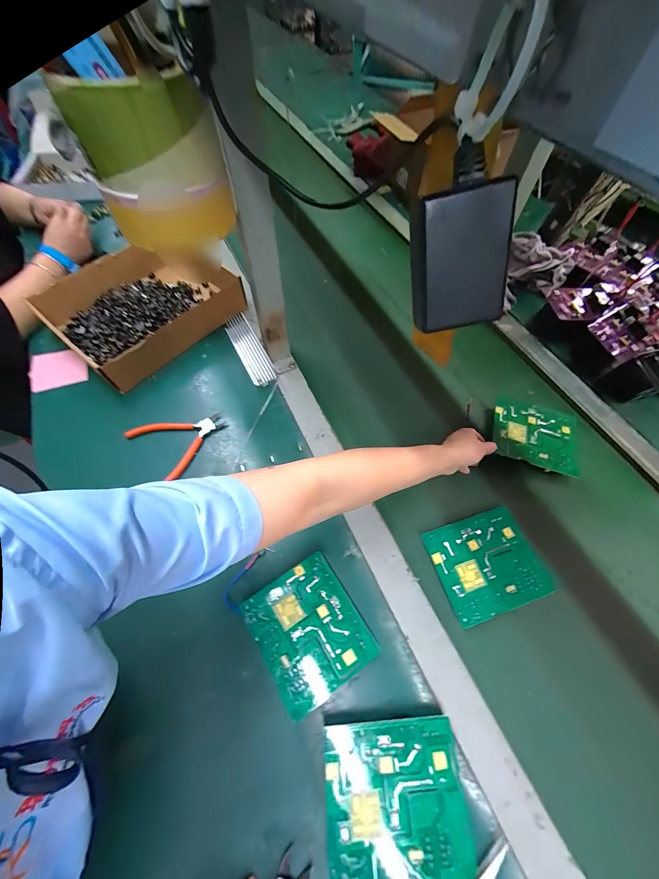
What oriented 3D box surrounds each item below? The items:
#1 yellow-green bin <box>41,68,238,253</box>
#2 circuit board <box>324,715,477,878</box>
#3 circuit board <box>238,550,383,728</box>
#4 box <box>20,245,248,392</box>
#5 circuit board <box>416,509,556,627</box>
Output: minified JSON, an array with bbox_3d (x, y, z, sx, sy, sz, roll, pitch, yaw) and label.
[{"bbox_3d":[-0.160,-0.252,0.293,0.120,0.129,0.084,-12,62,-6],"label":"yellow-green bin"},{"bbox_3d":[0.063,0.349,0.305,0.130,0.026,0.114,-4,61,-2],"label":"circuit board"},{"bbox_3d":[-0.024,0.225,0.371,0.114,0.025,0.130,-30,65,-15],"label":"circuit board"},{"bbox_3d":[-0.339,-0.248,0.579,0.287,0.077,0.250,-39,68,-19],"label":"box"},{"bbox_3d":[0.205,0.159,0.405,0.132,0.004,0.114,-16,63,-9],"label":"circuit board"}]

